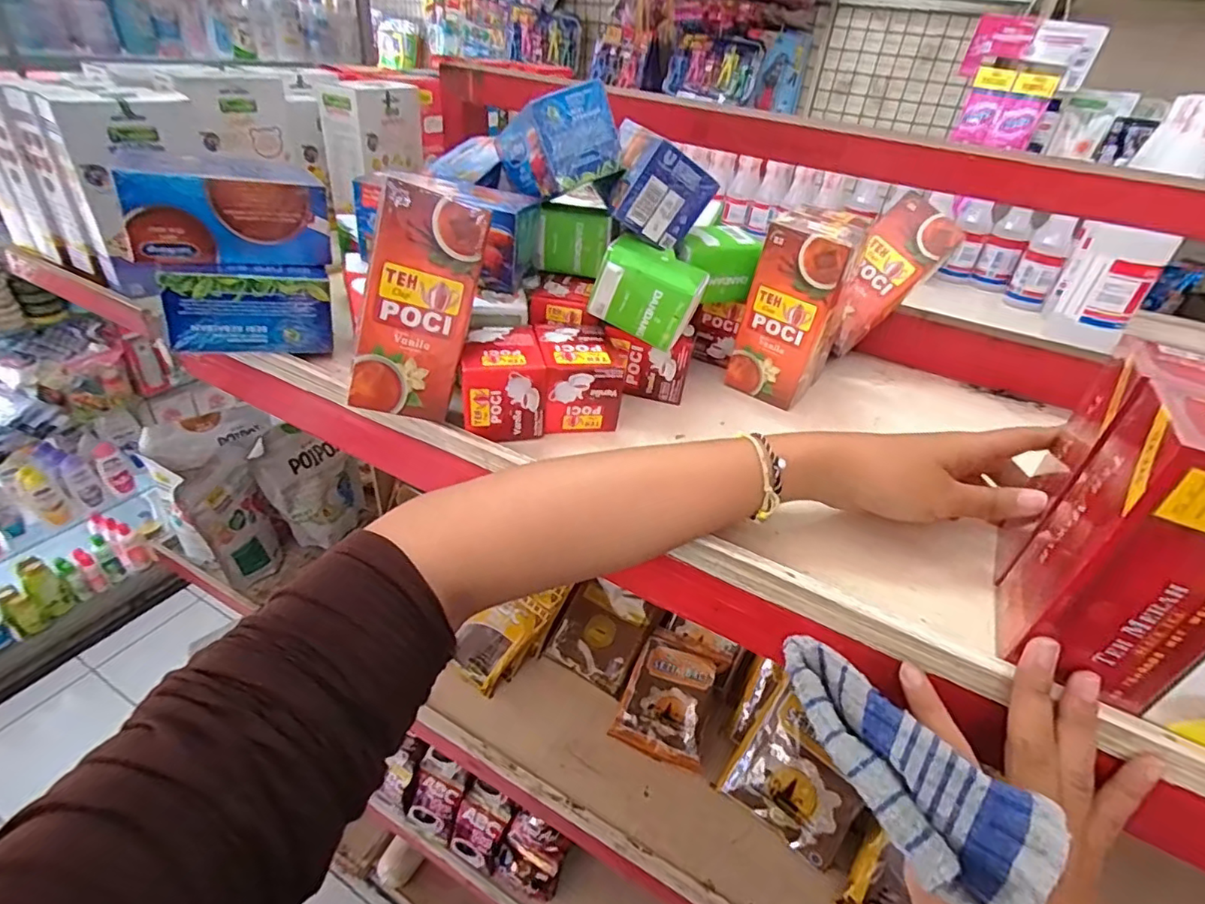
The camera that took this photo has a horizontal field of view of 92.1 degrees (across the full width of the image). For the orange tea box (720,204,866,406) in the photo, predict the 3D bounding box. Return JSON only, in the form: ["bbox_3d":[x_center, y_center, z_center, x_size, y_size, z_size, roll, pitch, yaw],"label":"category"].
[{"bbox_3d":[0.161,-0.120,0.482,0.070,0.138,0.083,20,38,18],"label":"orange tea box"}]

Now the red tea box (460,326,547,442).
[{"bbox_3d":[-0.073,-0.051,0.417,0.060,0.055,0.068,-4,37,-14],"label":"red tea box"}]

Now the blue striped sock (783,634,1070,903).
[{"bbox_3d":[0.129,0.141,0.262,0.120,0.052,0.020,35,5,40],"label":"blue striped sock"}]

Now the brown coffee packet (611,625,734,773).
[{"bbox_3d":[0.080,0.280,0.673,0.100,0.021,0.134,11,51,25],"label":"brown coffee packet"}]

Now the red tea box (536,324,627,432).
[{"bbox_3d":[-0.020,-0.057,0.437,0.055,0.054,0.072,-3,37,-13],"label":"red tea box"}]

